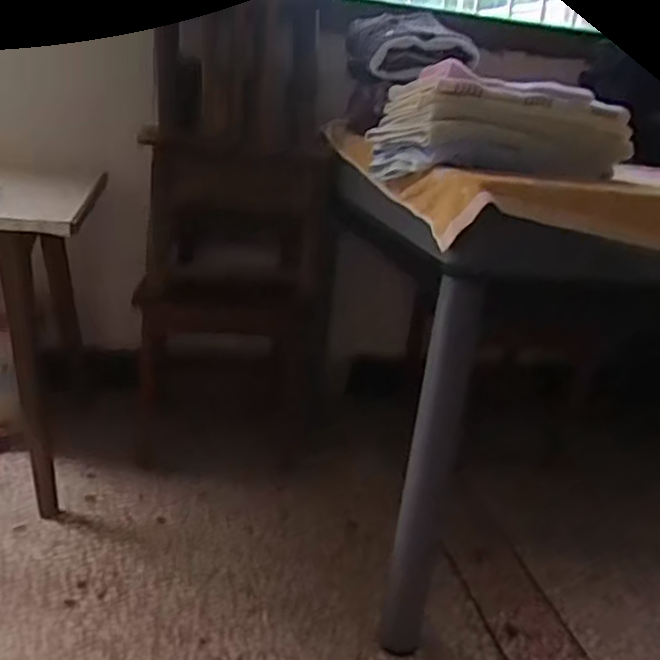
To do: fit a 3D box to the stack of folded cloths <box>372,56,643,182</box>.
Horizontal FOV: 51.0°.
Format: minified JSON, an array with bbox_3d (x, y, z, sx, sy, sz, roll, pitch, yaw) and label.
[{"bbox_3d":[0.280,-0.329,1.144,0.390,0.167,0.188,0,20,-20],"label":"stack of folded cloths"}]

